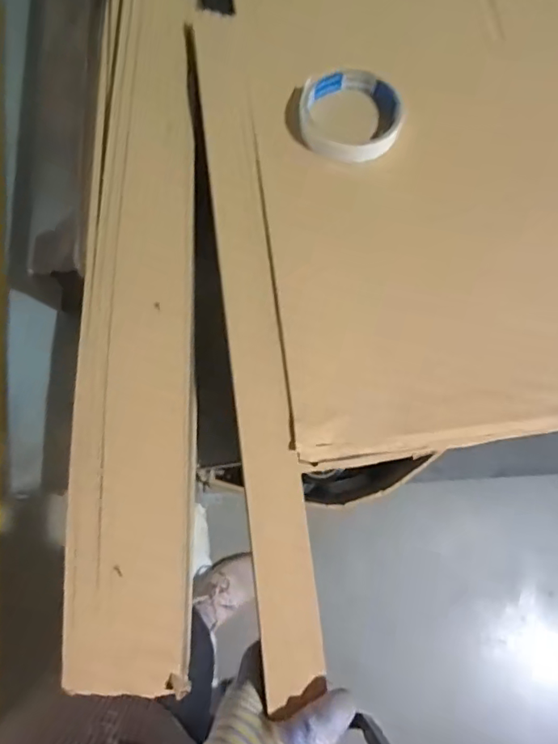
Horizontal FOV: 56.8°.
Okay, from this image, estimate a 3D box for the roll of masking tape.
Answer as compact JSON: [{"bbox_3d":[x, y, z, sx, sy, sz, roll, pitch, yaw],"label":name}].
[{"bbox_3d":[0.060,-0.219,0.436,0.082,0.018,0.082,0,74,-1],"label":"roll of masking tape"}]

